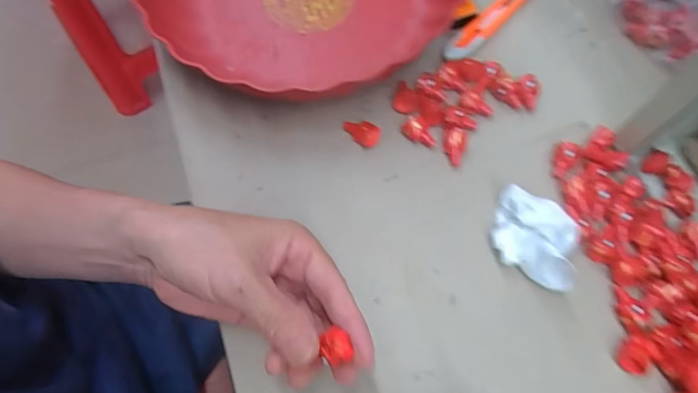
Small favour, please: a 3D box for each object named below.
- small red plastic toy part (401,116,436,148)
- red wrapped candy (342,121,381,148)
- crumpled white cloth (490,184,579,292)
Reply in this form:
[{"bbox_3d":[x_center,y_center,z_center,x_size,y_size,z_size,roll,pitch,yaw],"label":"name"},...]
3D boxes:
[{"bbox_3d":[0.049,-0.044,0.310,0.012,0.015,0.024,-40,74,-14],"label":"small red plastic toy part"},{"bbox_3d":[0.008,-0.047,0.313,0.028,0.012,0.014,30,72,11],"label":"red wrapped candy"},{"bbox_3d":[0.117,0.026,0.273,0.057,0.033,0.045,27,71,10],"label":"crumpled white cloth"}]

